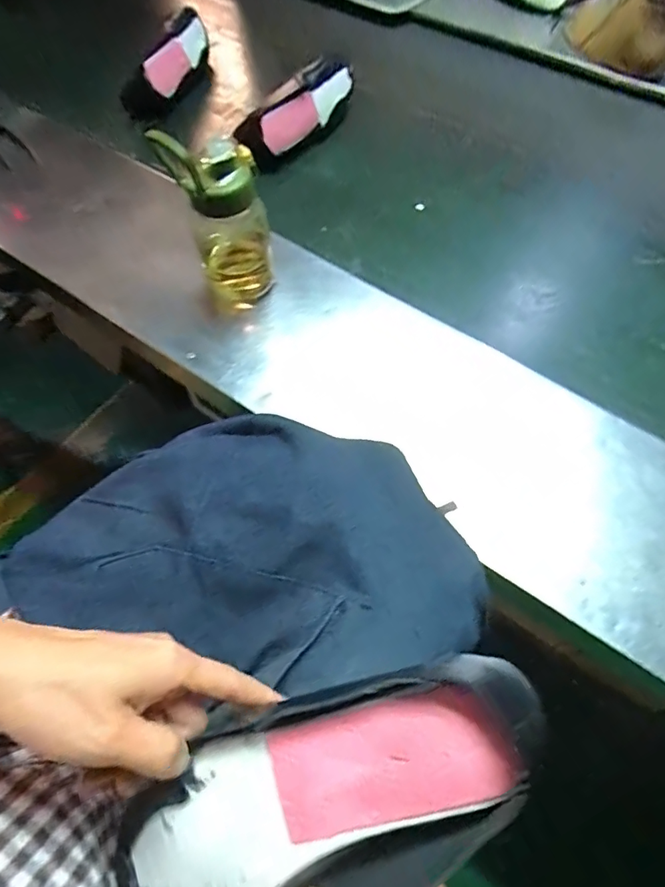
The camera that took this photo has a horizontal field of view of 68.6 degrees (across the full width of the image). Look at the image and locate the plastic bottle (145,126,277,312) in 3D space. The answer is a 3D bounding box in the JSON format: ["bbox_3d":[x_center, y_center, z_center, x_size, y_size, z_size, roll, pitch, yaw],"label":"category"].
[{"bbox_3d":[-0.125,-0.249,0.555,0.099,0.198,0.073,-1,62,-1],"label":"plastic bottle"}]

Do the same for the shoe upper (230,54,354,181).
[{"bbox_3d":[-0.055,-0.546,0.798,0.088,0.080,0.258,31,66,15],"label":"shoe upper"}]

